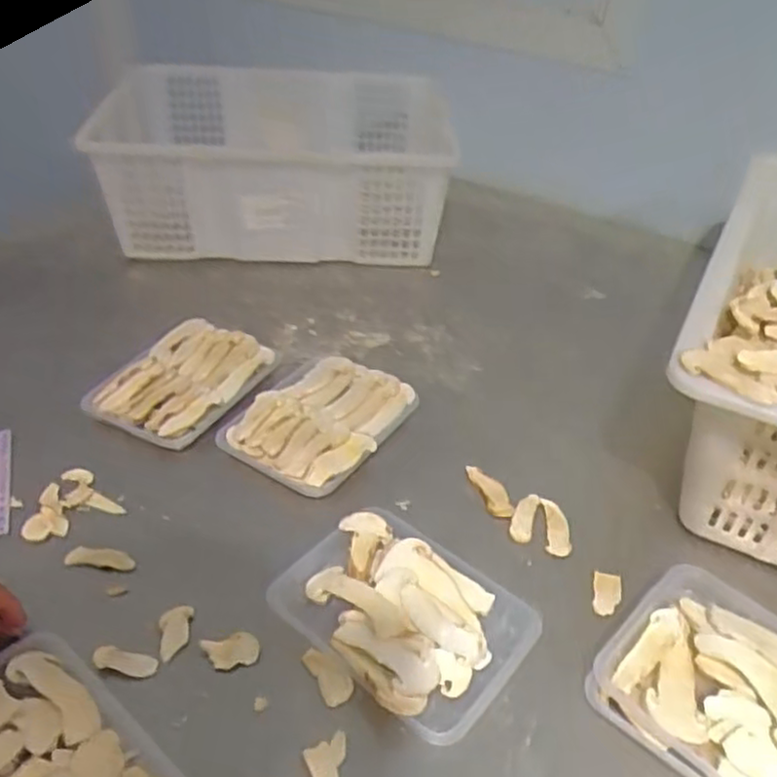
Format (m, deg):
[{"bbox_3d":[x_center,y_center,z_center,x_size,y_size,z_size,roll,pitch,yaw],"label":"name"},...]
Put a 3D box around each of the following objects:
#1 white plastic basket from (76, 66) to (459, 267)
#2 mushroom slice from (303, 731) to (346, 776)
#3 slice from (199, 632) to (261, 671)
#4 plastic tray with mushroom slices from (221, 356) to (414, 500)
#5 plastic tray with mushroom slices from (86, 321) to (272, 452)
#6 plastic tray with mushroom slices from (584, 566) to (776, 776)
[{"bbox_3d":[-0.160,-0.314,1.006,0.449,0.208,0.338,3,40,-1],"label":"white plastic basket"},{"bbox_3d":[-0.038,0.251,0.468,0.030,0.005,0.036,-16,42,-22],"label":"mushroom slice"},{"bbox_3d":[-0.118,0.195,0.527,0.042,0.004,0.024,-6,39,-11],"label":"slice"},{"bbox_3d":[-0.069,0.028,0.710,0.140,0.023,0.171,24,44,23],"label":"plastic tray with mushroom slices"},{"bbox_3d":[-0.216,-0.010,0.736,0.116,0.031,0.166,24,44,23],"label":"plastic tray with mushroom slices"},{"bbox_3d":[0.249,0.220,0.489,0.189,0.049,0.138,30,46,30],"label":"plastic tray with mushroom slices"}]

